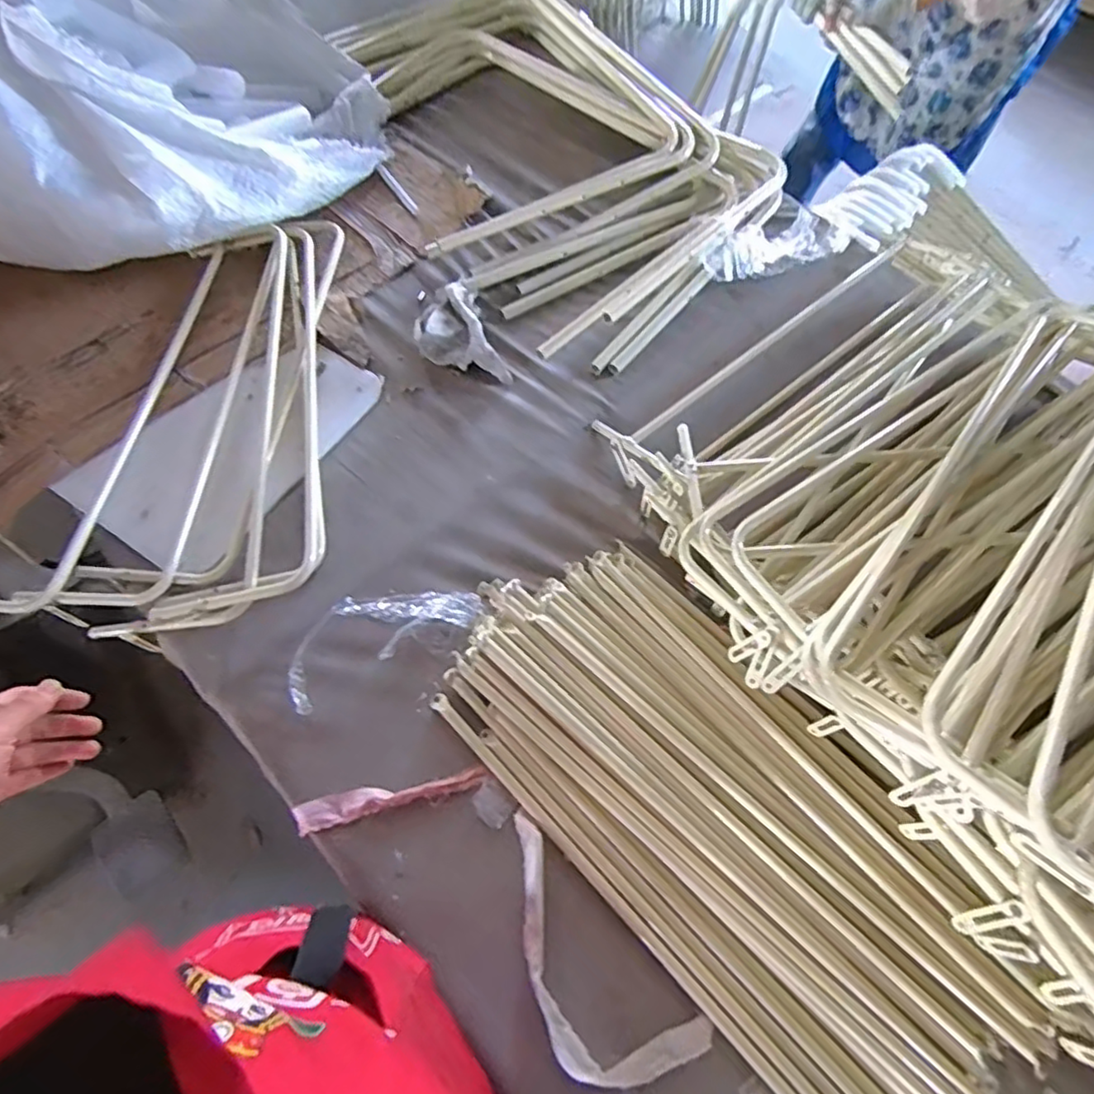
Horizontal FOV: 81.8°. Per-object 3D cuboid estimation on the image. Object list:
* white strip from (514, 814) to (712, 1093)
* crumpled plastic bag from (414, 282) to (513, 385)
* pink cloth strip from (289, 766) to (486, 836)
[{"bbox_3d":[0.026,0.410,0.618,0.120,0.022,0.269,-41,72,-18],"label":"white strip"},{"bbox_3d":[-0.141,-0.320,0.925,0.111,0.057,0.195,-20,66,-10],"label":"crumpled plastic bag"},{"bbox_3d":[-0.169,0.269,0.681,0.204,0.006,0.030,-12,65,-7],"label":"pink cloth strip"}]

